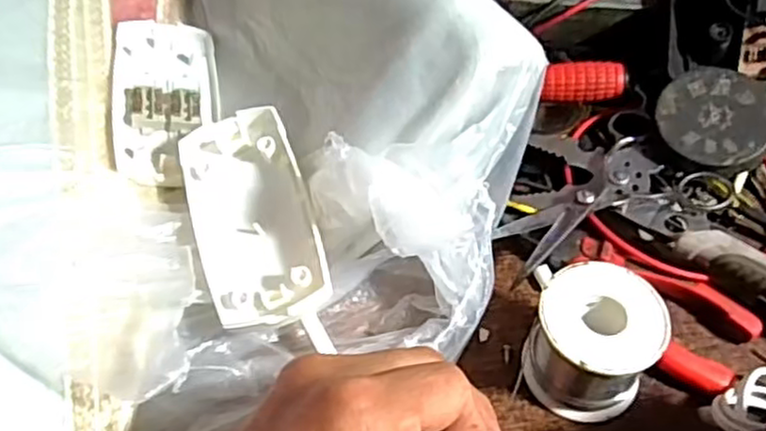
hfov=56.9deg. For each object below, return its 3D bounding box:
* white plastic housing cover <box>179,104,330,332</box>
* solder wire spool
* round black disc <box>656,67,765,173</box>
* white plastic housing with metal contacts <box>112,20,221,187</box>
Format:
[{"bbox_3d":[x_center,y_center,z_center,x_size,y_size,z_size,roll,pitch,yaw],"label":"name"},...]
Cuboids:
[{"bbox_3d":[-0.060,-0.001,0.325,0.052,0.027,0.109,-16,52,-9],"label":"white plastic housing cover"},{"bbox_3d":[0.091,0.056,0.308,0.051,0.050,0.050,-2,51,2],"label":"solder wire spool"},{"bbox_3d":[0.171,-0.050,0.364,0.054,0.006,0.057,-5,67,11],"label":"round black disc"},{"bbox_3d":[-0.116,-0.065,0.378,0.050,0.023,0.114,-10,51,-4],"label":"white plastic housing with metal contacts"}]

